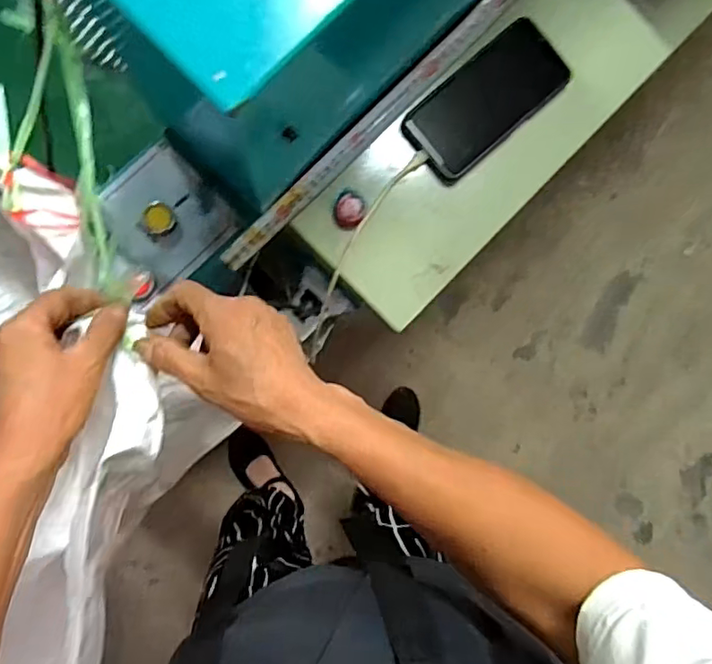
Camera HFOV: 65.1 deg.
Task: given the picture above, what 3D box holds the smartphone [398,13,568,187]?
[{"bbox_3d":[0.124,-0.222,0.532,0.164,0.009,0.077,-41,89,1],"label":"smartphone"}]

